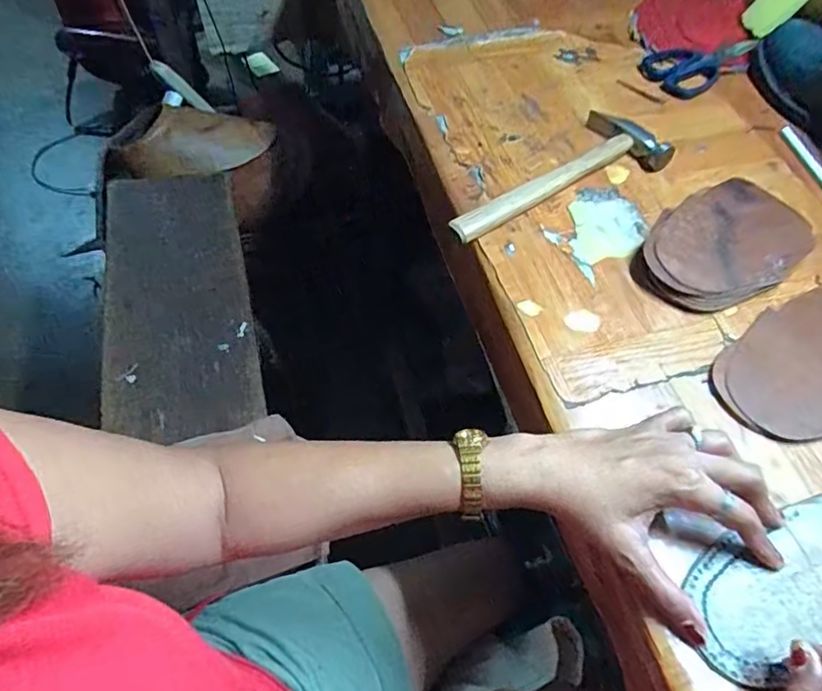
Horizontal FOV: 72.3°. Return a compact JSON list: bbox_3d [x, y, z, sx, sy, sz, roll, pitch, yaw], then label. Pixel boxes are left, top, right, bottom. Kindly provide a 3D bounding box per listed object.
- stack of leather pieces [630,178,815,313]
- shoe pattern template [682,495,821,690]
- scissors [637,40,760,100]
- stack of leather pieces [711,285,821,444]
[{"bbox_3d":[0.268,-0.087,0.491,0.163,0.022,0.103,-26,61,-17],"label":"stack of leather pieces"},{"bbox_3d":[0.239,0.152,0.347,0.145,0.004,0.084,-17,58,-12],"label":"shoe pattern template"},{"bbox_3d":[0.340,-0.339,0.667,0.153,0.010,0.075,-36,64,-22],"label":"scissors"},{"bbox_3d":[0.313,0.017,0.435,0.169,0.005,0.109,-23,60,-16],"label":"stack of leather pieces"}]

